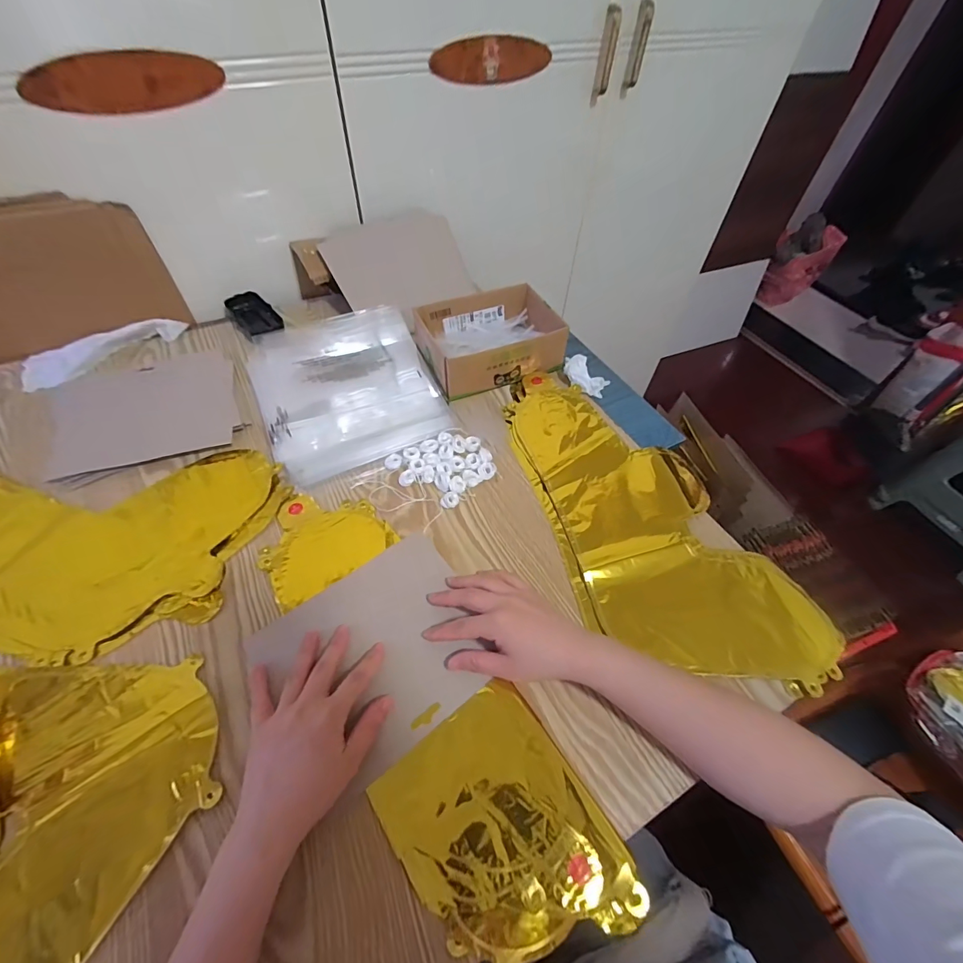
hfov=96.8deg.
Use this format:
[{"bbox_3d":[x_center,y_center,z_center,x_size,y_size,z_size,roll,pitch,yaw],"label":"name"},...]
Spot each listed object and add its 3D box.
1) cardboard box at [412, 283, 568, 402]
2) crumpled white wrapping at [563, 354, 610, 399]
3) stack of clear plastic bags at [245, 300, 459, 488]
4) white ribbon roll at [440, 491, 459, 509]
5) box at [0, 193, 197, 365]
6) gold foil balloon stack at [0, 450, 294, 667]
[{"bbox_3d":[0.012,-0.202,0.605,0.189,0.062,0.141,-17,56,-15],"label":"cardboard box"},{"bbox_3d":[0.146,-0.146,0.612,0.061,0.040,0.057,2,53,-2],"label":"crumpled white wrapping"},{"bbox_3d":[-0.181,-0.135,0.571,0.218,0.028,0.269,-22,57,-18],"label":"stack of clear plastic bags"},{"bbox_3d":[-0.034,0.022,0.476,0.018,0.011,0.019,2,53,-2],"label":"white ribbon roll"},{"bbox_3d":[-0.556,-0.249,0.541,0.272,0.172,0.028,-17,56,-16],"label":"box"},{"bbox_3d":[-0.452,0.040,0.447,0.432,0.013,0.236,10,53,4],"label":"gold foil balloon stack"}]

